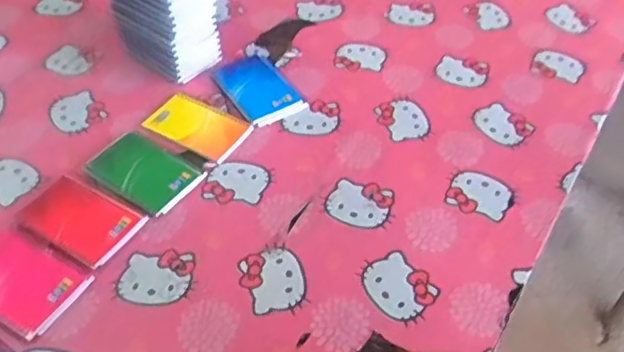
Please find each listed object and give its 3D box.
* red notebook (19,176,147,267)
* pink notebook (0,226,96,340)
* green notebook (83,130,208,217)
[{"bbox_3d":[-0.275,0.051,0.730,0.136,0.014,0.084,24,51,20],"label":"red notebook"},{"bbox_3d":[-0.318,0.114,0.670,0.132,0.008,0.088,23,51,20],"label":"pink notebook"},{"bbox_3d":[-0.211,-0.008,0.782,0.127,0.010,0.092,29,52,17],"label":"green notebook"}]

